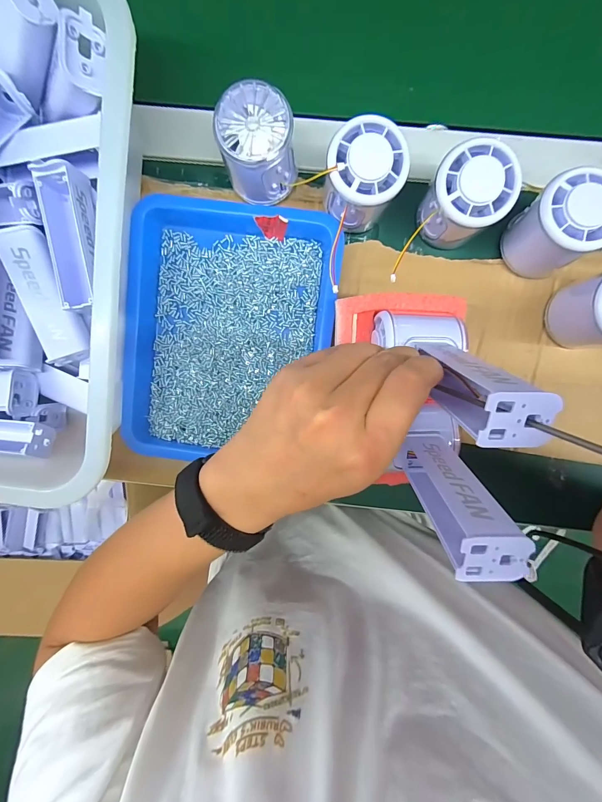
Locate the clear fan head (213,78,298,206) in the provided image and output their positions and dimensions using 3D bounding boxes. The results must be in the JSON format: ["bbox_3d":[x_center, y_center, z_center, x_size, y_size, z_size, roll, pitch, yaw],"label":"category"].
[{"bbox_3d":[-0.033,-0.193,0.253,0.052,0.056,0.053,0,98,2],"label":"clear fan head"}]

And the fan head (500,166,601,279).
[{"bbox_3d":[0.191,-0.130,0.250,0.056,0.059,0.055,0,94,2],"label":"fan head"}]

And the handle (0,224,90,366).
[{"bbox_3d":[-0.197,-0.082,0.252,0.033,0.025,0.099,-20,97,4],"label":"handle"}]

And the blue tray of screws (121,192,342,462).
[{"bbox_3d":[-0.063,-0.057,0.280,0.170,0.033,0.221,8,98,1],"label":"blue tray of screws"}]

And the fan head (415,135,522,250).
[{"bbox_3d":[0.123,-0.152,0.251,0.055,0.056,0.055,0,98,2],"label":"fan head"}]

